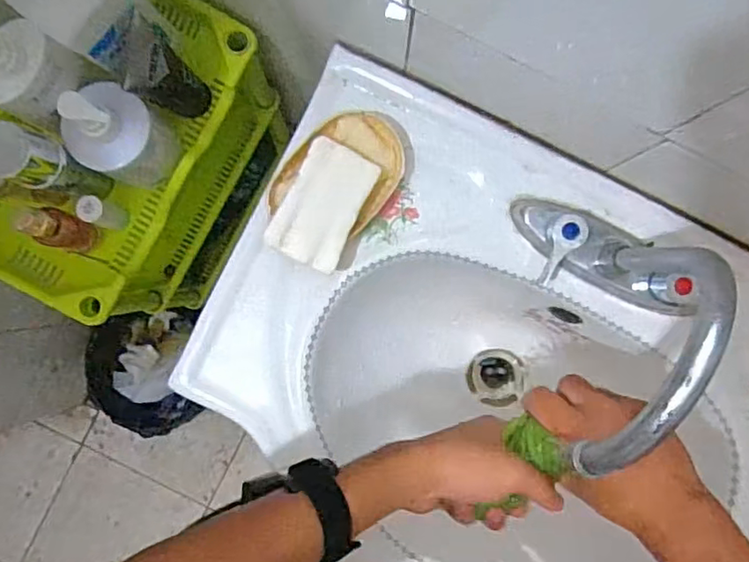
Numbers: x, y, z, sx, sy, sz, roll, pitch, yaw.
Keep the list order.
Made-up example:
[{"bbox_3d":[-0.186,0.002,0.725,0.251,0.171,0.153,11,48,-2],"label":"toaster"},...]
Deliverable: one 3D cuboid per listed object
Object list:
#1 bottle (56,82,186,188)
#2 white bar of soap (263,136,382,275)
[{"bbox_3d":[-0.232,-0.132,0.551,0.064,0.129,0.075,30,89,1],"label":"bottle"},{"bbox_3d":[-0.042,-0.064,0.505,0.061,0.024,0.101,25,89,1],"label":"white bar of soap"}]

